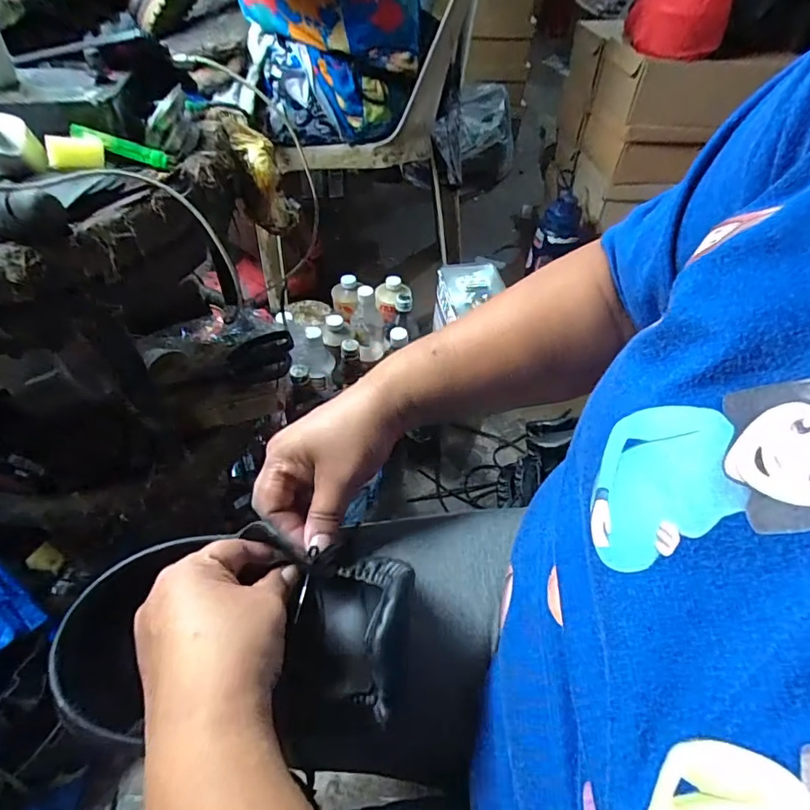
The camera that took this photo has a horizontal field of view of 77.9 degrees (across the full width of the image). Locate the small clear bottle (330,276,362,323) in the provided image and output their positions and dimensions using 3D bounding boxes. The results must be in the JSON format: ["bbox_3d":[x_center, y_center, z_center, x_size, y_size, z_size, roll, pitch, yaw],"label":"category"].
[{"bbox_3d":[-0.114,-0.217,1.001,0.049,0.079,0.052,2,50,-2],"label":"small clear bottle"}]

